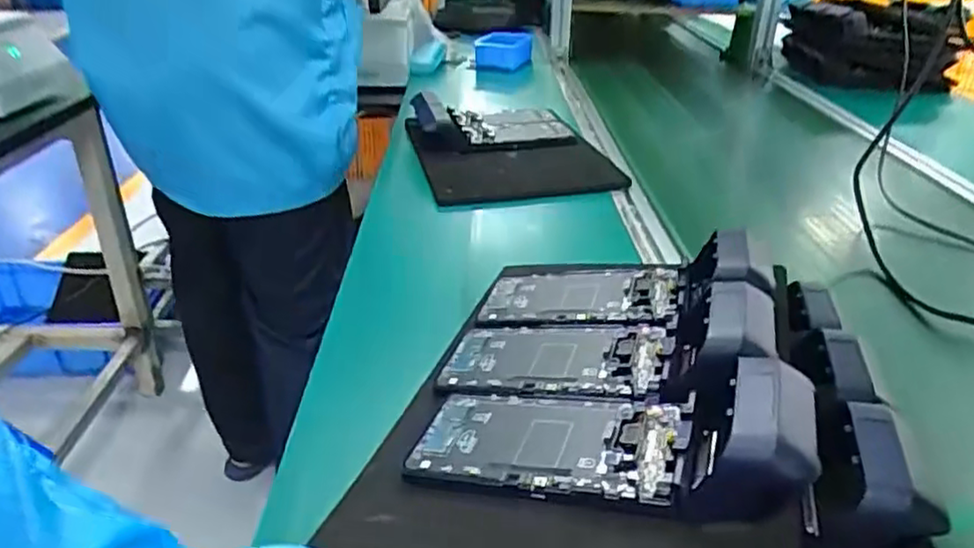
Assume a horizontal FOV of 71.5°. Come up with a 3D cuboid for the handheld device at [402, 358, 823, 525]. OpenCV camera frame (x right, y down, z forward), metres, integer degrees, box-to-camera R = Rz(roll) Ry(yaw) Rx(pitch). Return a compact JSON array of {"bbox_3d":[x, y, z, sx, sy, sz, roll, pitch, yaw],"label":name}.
[{"bbox_3d":[0.063,0.092,0.382,0.226,0.048,0.090,-9,21,32],"label":"handheld device"}]

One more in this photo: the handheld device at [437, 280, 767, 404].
[{"bbox_3d":[0.074,0.051,0.449,0.222,0.041,0.089,-11,21,30],"label":"handheld device"}]

